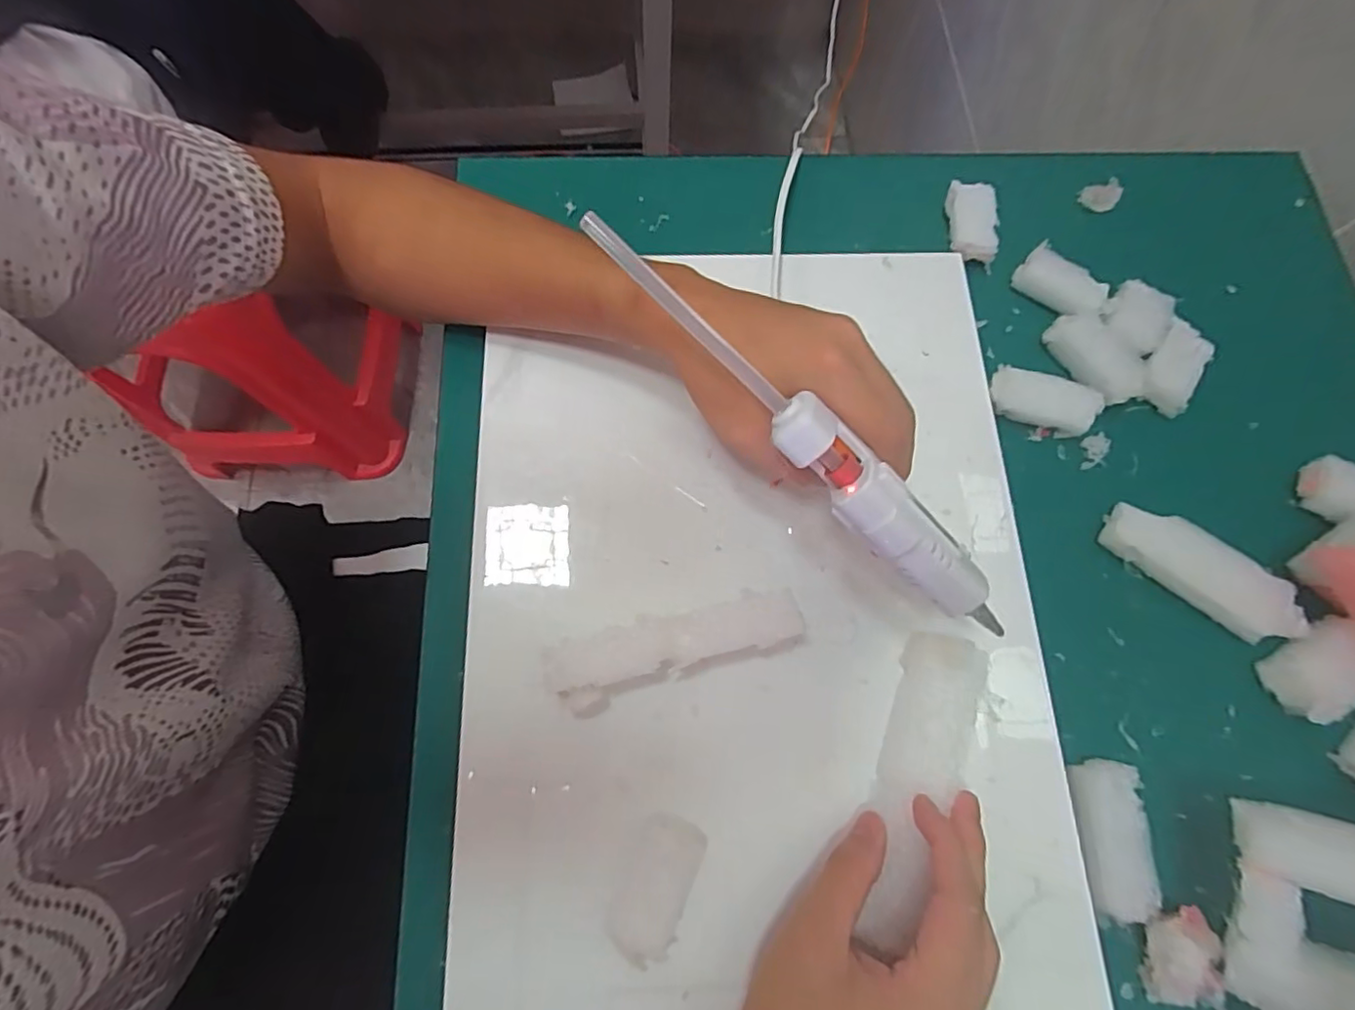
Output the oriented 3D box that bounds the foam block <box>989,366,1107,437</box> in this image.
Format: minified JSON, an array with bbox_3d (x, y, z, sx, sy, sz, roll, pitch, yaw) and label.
[{"bbox_3d":[0.216,-0.062,0.352,0.061,0.019,0.026,18,73,3],"label":"foam block"}]

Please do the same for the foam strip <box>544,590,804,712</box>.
[{"bbox_3d":[-0.001,0.070,0.298,0.123,0.021,0.031,-15,74,-7],"label":"foam strip"}]

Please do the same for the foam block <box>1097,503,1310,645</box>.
[{"bbox_3d":[0.290,0.037,0.330,0.107,0.019,0.036,33,75,7],"label":"foam block"}]

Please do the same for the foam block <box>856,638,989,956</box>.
[{"bbox_3d":[0.112,0.129,0.277,0.036,0.028,0.137,21,72,4],"label":"foam block"}]

